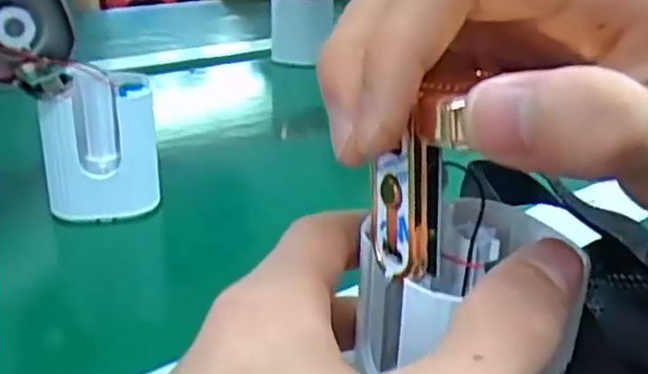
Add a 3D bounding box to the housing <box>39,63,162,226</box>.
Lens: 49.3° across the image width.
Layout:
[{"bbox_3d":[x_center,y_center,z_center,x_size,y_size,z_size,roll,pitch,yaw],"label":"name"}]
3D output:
[{"bbox_3d":[-0.112,-0.022,0.354,0.053,0.066,0.037,-5,24,-16],"label":"housing"}]

